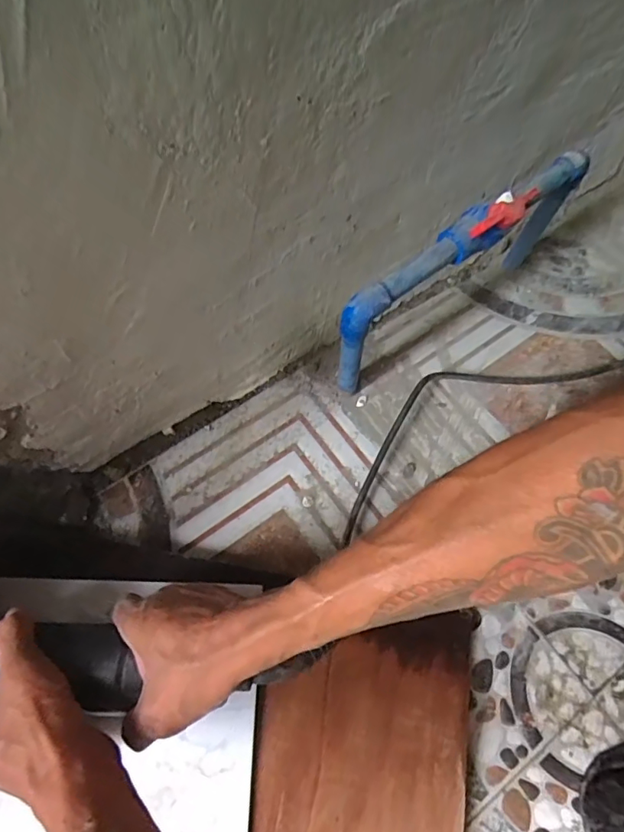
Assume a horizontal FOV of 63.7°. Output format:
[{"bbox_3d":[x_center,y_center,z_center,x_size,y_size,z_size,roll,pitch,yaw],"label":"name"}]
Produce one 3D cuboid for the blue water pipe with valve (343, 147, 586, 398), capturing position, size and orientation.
[{"bbox_3d":[0.144,-0.136,0.462,0.292,0.153,0.040,-36,70,-16],"label":"blue water pipe with valve"}]

